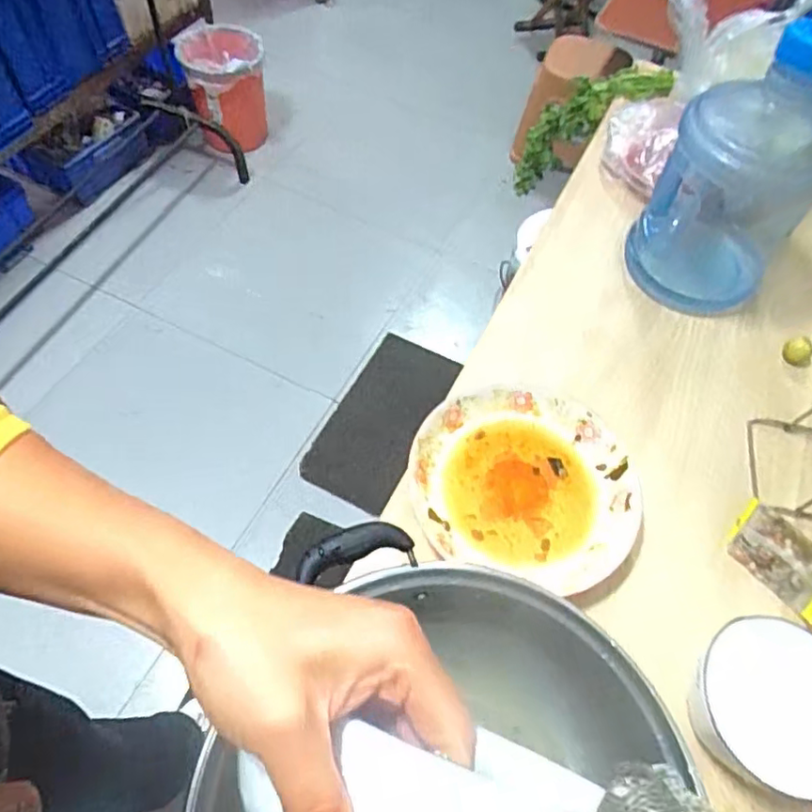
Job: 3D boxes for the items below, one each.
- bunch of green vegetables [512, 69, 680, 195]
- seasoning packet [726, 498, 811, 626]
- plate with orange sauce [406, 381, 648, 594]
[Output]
[{"bbox_3d":[0.278,-0.455,0.966,0.274,0.067,0.084,-30,54,29],"label":"bunch of green vegetables"},{"bbox_3d":[0.336,0.133,0.534,0.070,0.008,0.093,-36,67,-23],"label":"seasoning packet"},{"bbox_3d":[0.109,0.067,0.550,0.196,0.032,0.182,2,58,-3],"label":"plate with orange sauce"}]

